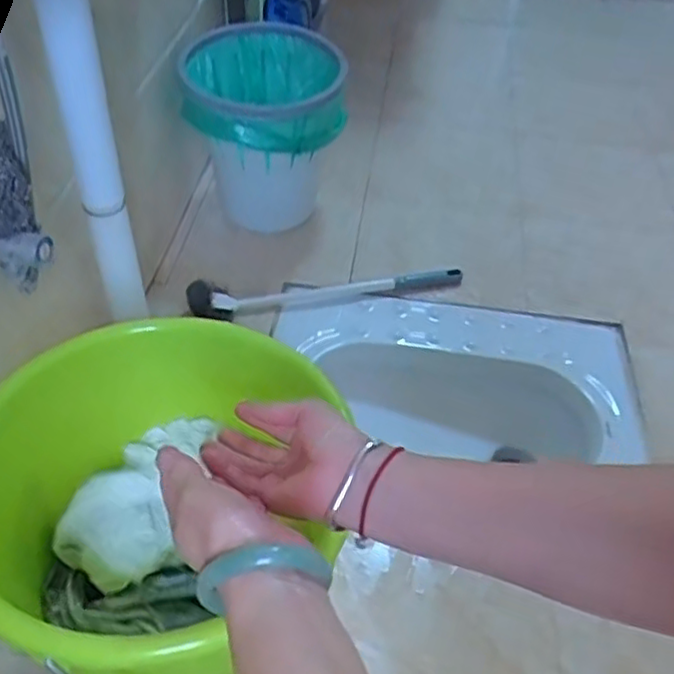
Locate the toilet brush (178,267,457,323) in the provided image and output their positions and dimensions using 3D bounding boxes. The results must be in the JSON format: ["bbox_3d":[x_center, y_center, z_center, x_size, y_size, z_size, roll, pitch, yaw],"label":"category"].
[{"bbox_3d":[-0.009,-0.082,1.099,0.450,0.064,0.054,-9,48,-13],"label":"toilet brush"}]

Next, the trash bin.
[{"bbox_3d":[-0.122,-0.329,1.167,0.254,0.288,0.243,-2,46,-7],"label":"trash bin"}]

